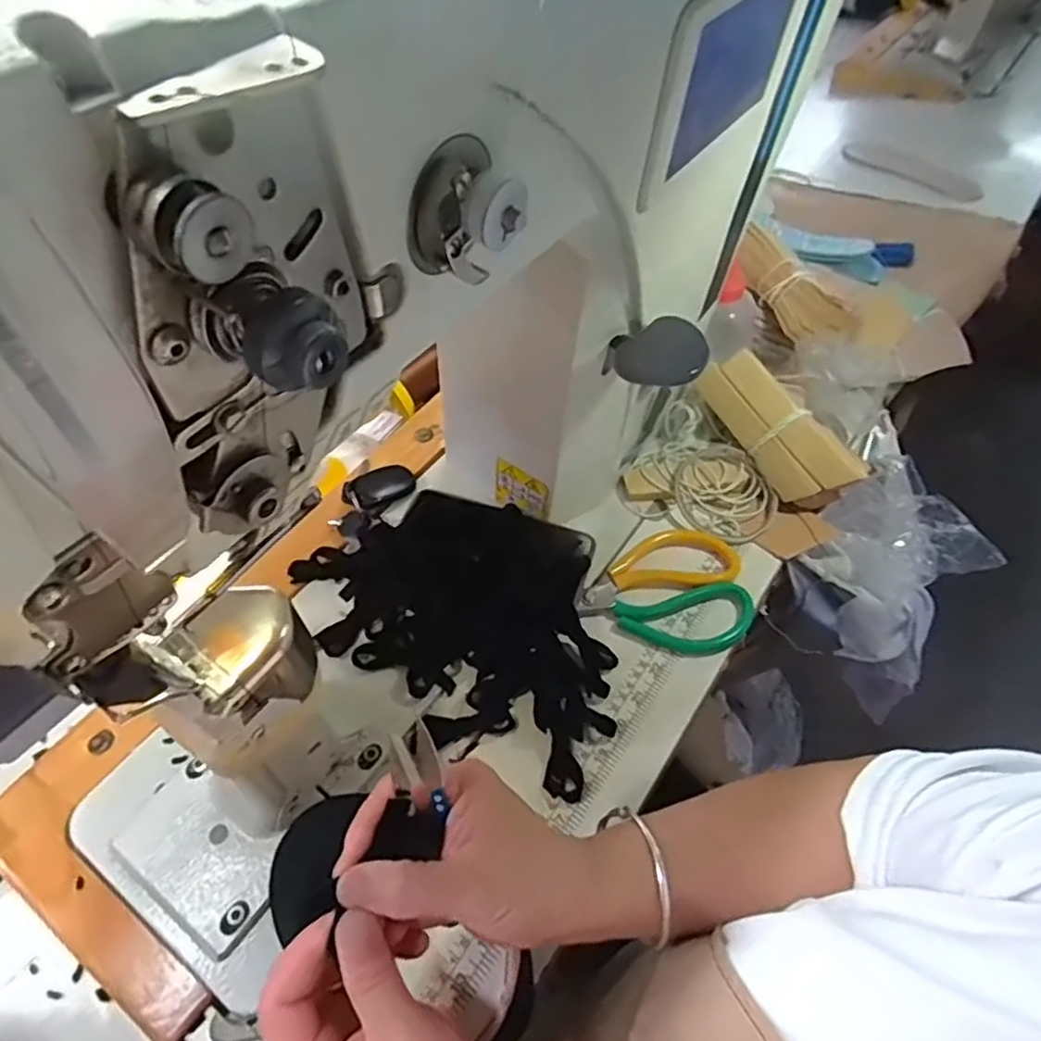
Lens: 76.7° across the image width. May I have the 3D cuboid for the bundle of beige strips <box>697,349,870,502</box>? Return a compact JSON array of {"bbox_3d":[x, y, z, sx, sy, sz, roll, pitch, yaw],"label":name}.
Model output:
[{"bbox_3d":[0.211,-0.079,0.543,0.021,0.062,0.142,-18,70,-45],"label":"bundle of beige strips"}]

